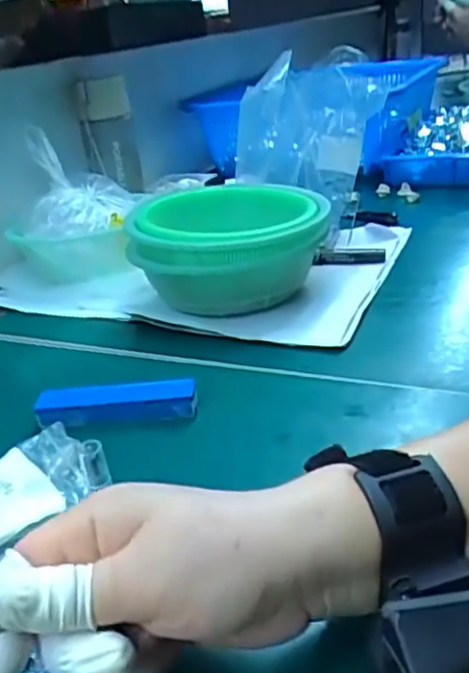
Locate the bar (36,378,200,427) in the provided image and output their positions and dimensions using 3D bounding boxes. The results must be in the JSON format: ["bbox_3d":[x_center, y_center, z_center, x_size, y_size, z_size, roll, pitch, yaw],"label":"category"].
[{"bbox_3d":[-0.082,0.048,0.448,0.110,0.022,0.023,-5,26,7],"label":"bar"}]

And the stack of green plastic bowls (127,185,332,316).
[{"bbox_3d":[0.001,-0.081,0.604,0.179,0.096,0.150,-1,27,13],"label":"stack of green plastic bowls"}]

